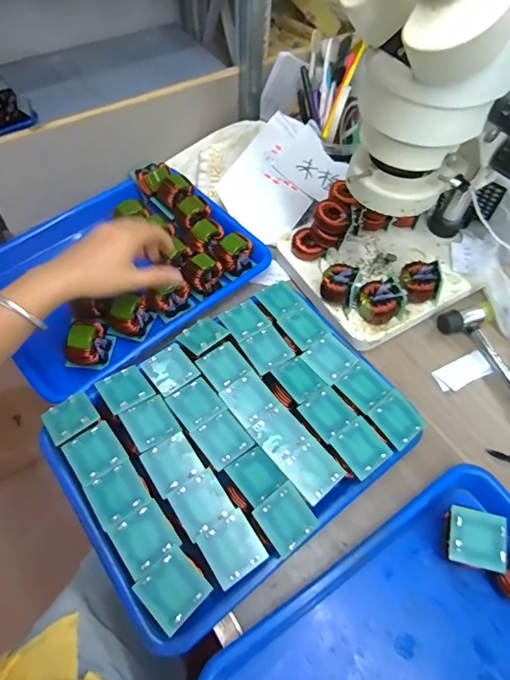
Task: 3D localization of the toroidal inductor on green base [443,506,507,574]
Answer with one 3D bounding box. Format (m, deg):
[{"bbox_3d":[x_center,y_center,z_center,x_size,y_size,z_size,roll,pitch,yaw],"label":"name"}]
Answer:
[{"bbox_3d":[0.190,0.180,0.376,0.046,0.046,0.045,14,59,6],"label":"toroidal inductor on green base"}]

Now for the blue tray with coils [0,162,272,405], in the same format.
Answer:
[{"bbox_3d":[-0.168,-0.095,0.526,0.242,0.051,0.324,41,65,20],"label":"blue tray with coils"}]

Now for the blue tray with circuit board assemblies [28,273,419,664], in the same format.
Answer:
[{"bbox_3d":[-0.022,0.091,0.416,0.304,0.043,0.239,-33,65,-20],"label":"blue tray with circuit board assemblies"}]

